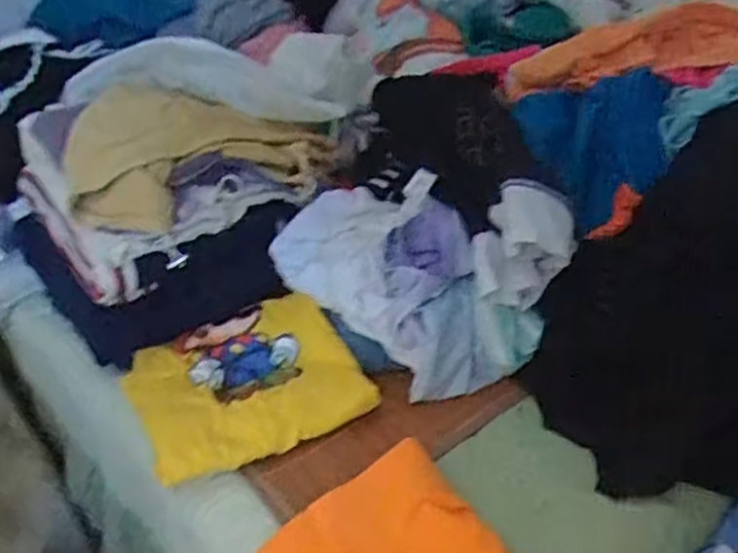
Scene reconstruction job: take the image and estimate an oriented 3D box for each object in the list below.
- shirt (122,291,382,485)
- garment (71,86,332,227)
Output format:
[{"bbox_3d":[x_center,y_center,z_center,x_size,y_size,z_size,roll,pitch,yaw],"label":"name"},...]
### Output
[{"bbox_3d":[-0.121,0.104,0.679,0.212,0.035,0.179,-19,39,-18],"label":"shirt"},{"bbox_3d":[-0.172,-0.141,0.705,0.286,0.097,0.153,-30,44,-30],"label":"garment"}]

